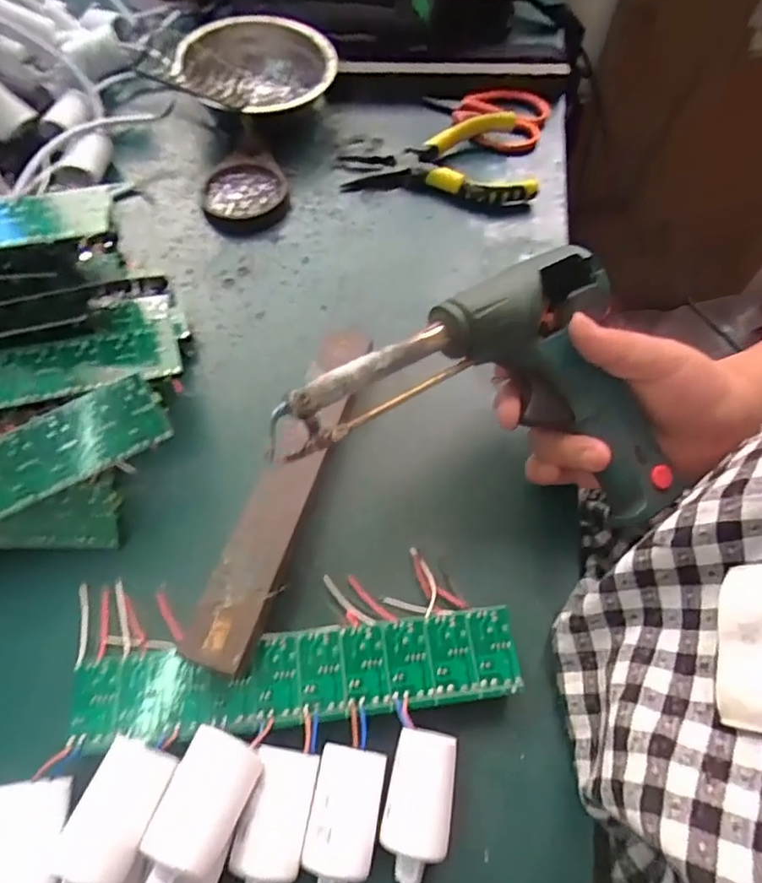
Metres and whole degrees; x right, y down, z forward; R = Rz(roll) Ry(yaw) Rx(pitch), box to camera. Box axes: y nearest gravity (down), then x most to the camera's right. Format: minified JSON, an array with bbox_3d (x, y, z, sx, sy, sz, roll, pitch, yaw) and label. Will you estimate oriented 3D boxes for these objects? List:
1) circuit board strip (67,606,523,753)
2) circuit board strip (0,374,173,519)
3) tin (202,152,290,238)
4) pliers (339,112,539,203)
[{"bbox_3d":[-0.038,0.110,0.265,0.200,0.016,0.039,-5,61,-7],"label":"circuit board strip"},{"bbox_3d":[-0.200,0.024,0.273,0.194,0.004,0.036,-26,95,-4],"label":"circuit board strip"},{"bbox_3d":[-0.103,-0.189,0.430,0.061,0.015,0.074,-3,61,-6],"label":"tin"},{"bbox_3d":[0.050,-0.231,0.452,0.150,0.033,0.083,11,60,2],"label":"pliers"}]

